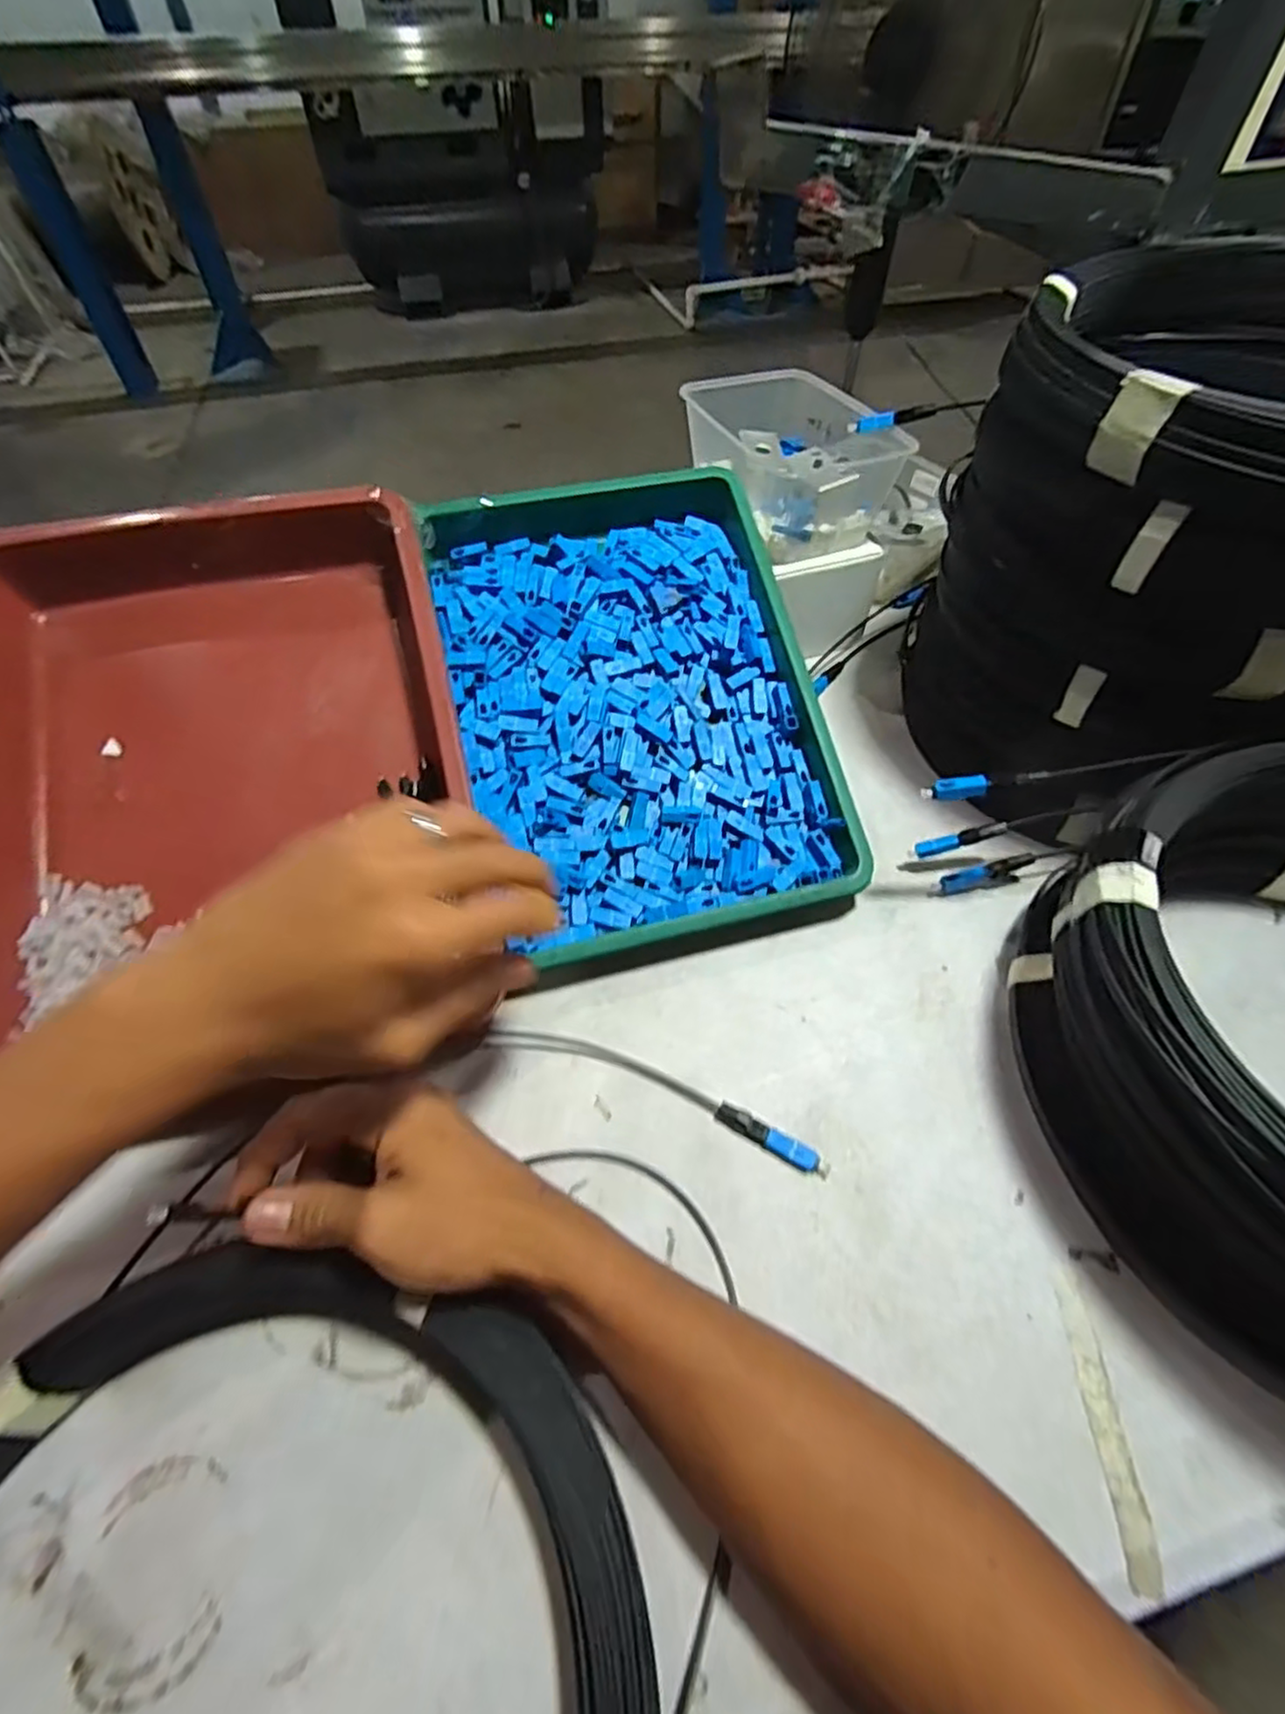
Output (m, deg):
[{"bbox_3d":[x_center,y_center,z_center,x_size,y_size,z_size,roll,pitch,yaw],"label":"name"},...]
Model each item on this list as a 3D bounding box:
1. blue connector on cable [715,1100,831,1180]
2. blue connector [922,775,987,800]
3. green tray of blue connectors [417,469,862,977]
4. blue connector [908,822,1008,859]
[{"bbox_3d":[0.065,0.141,0.342,0.059,0.007,0.011,25,56,19],"label":"blue connector on cable"},{"bbox_3d":[0.168,-0.037,0.369,0.033,0.006,0.012,-9,50,13],"label":"blue connector"},{"bbox_3d":[-0.006,-0.104,0.444,0.220,0.032,0.316,-12,76,-8],"label":"green tray of blue connectors"},{"bbox_3d":[0.199,-0.010,0.433,0.058,0.009,0.011,-17,51,12],"label":"blue connector"}]

